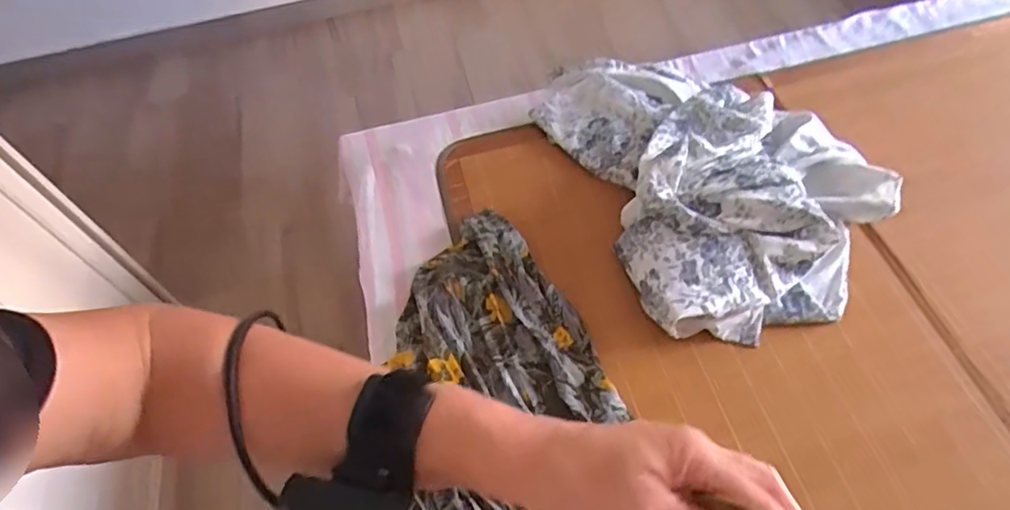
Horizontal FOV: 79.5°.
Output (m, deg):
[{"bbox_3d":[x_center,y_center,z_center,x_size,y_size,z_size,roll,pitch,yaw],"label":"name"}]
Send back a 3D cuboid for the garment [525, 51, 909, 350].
[{"bbox_3d":[0.384,-0.188,1.141,0.496,0.127,0.692,-18,57,-7],"label":"garment"}]

